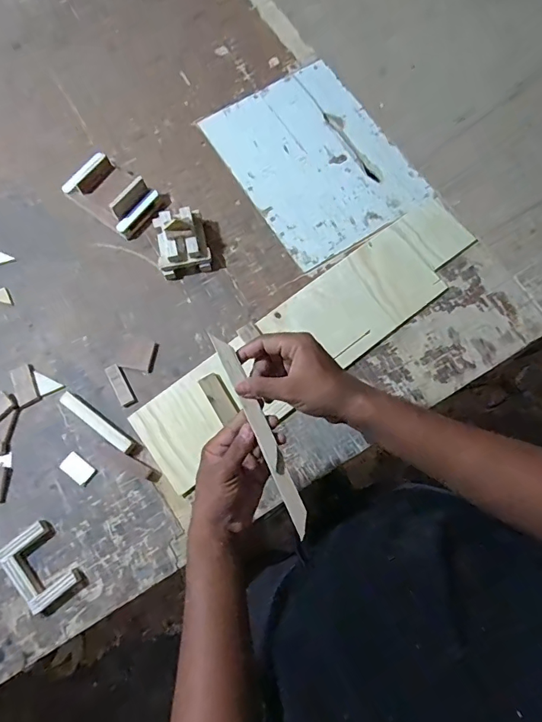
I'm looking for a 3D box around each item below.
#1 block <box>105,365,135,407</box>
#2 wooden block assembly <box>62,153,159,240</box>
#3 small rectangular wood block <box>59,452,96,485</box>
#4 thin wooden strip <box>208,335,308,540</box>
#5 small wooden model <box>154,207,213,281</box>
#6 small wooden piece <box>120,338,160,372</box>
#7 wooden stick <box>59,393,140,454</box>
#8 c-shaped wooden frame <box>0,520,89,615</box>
[{"bbox_3d":[-0.235,0.036,0.672,0.021,0.008,0.063,-27,76,-7],"label":"block"},{"bbox_3d":[-0.277,-0.293,0.747,0.150,0.052,0.100,36,78,10],"label":"wooden block assembly"},{"bbox_3d":[-0.286,0.157,0.639,0.047,0.004,0.030,37,78,10],"label":"small rectangular wood block"},{"bbox_3d":[-0.008,0.078,0.465,0.018,0.010,0.225,-25,92,-6],"label":"thin wooden strip"},{"bbox_3d":[-0.146,-0.195,0.707,0.088,0.058,0.094,-13,75,-3],"label":"small wooden model"},{"bbox_3d":[-0.208,-0.011,0.685,0.053,0.005,0.050,10,75,4],"label":"small wooden piece"},{"bbox_3d":[-0.259,0.092,0.646,0.139,0.013,0.021,34,78,9],"label":"wooden stick"},{"bbox_3d":[-0.315,0.282,0.596,0.069,0.023,0.110,-40,78,-9],"label":"c-shaped wooden frame"}]

